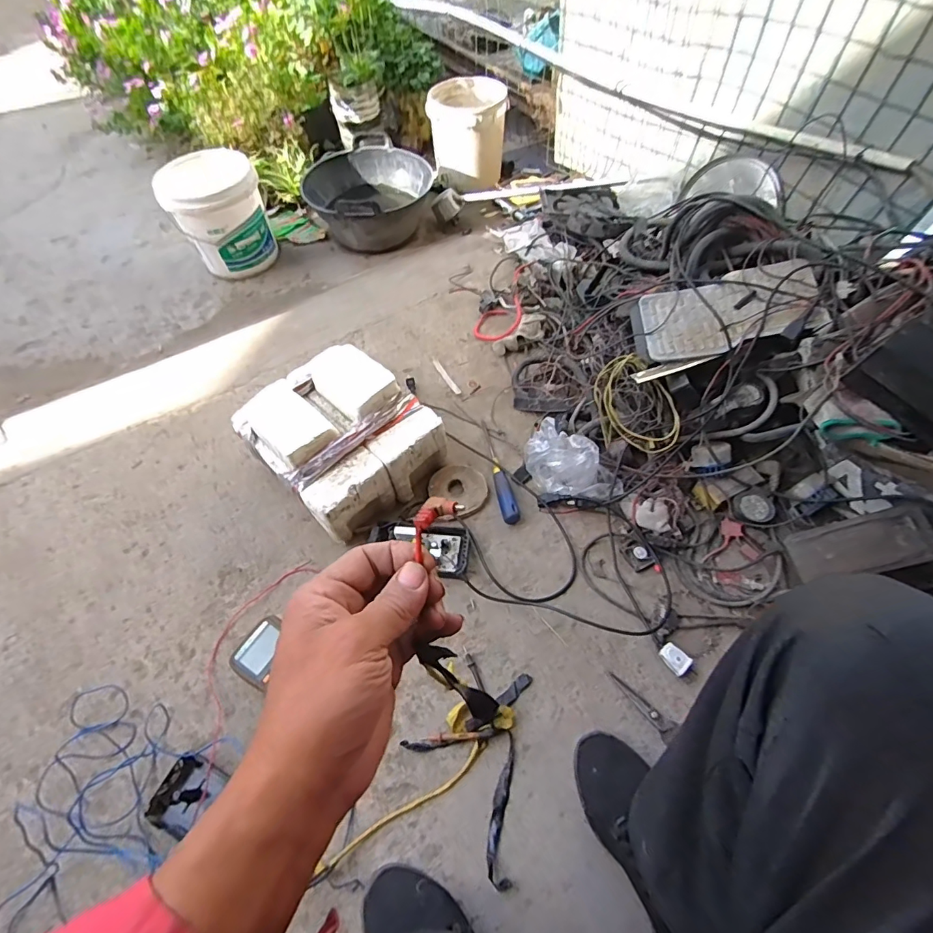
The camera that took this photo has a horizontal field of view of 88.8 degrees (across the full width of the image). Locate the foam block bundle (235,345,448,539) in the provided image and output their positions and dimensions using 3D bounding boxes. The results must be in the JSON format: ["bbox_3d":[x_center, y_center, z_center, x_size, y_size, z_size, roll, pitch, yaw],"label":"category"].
[{"bbox_3d":[-0.226,-0.053,0.857,0.293,0.166,0.253,38,66,23],"label":"foam block bundle"}]

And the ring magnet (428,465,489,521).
[{"bbox_3d":[-0.014,0.043,0.869,0.102,0.014,0.110,-24,60,-12],"label":"ring magnet"}]

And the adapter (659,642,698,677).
[{"bbox_3d":[0.308,0.283,0.694,0.030,0.016,0.052,-32,62,-17],"label":"adapter"}]

